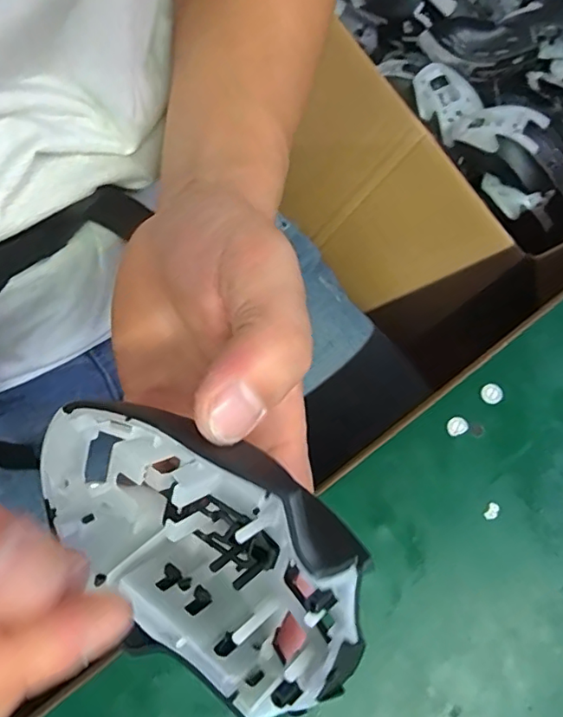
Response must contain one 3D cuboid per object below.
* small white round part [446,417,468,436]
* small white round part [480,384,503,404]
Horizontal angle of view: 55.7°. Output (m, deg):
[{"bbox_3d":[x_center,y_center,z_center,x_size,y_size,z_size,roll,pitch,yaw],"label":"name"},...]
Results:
[{"bbox_3d":[0.091,0.035,0.274,0.011,0.004,0.009,-31,72,-8],"label":"small white round part"},{"bbox_3d":[0.110,0.018,0.279,0.011,0.004,0.011,-1,71,2],"label":"small white round part"}]

